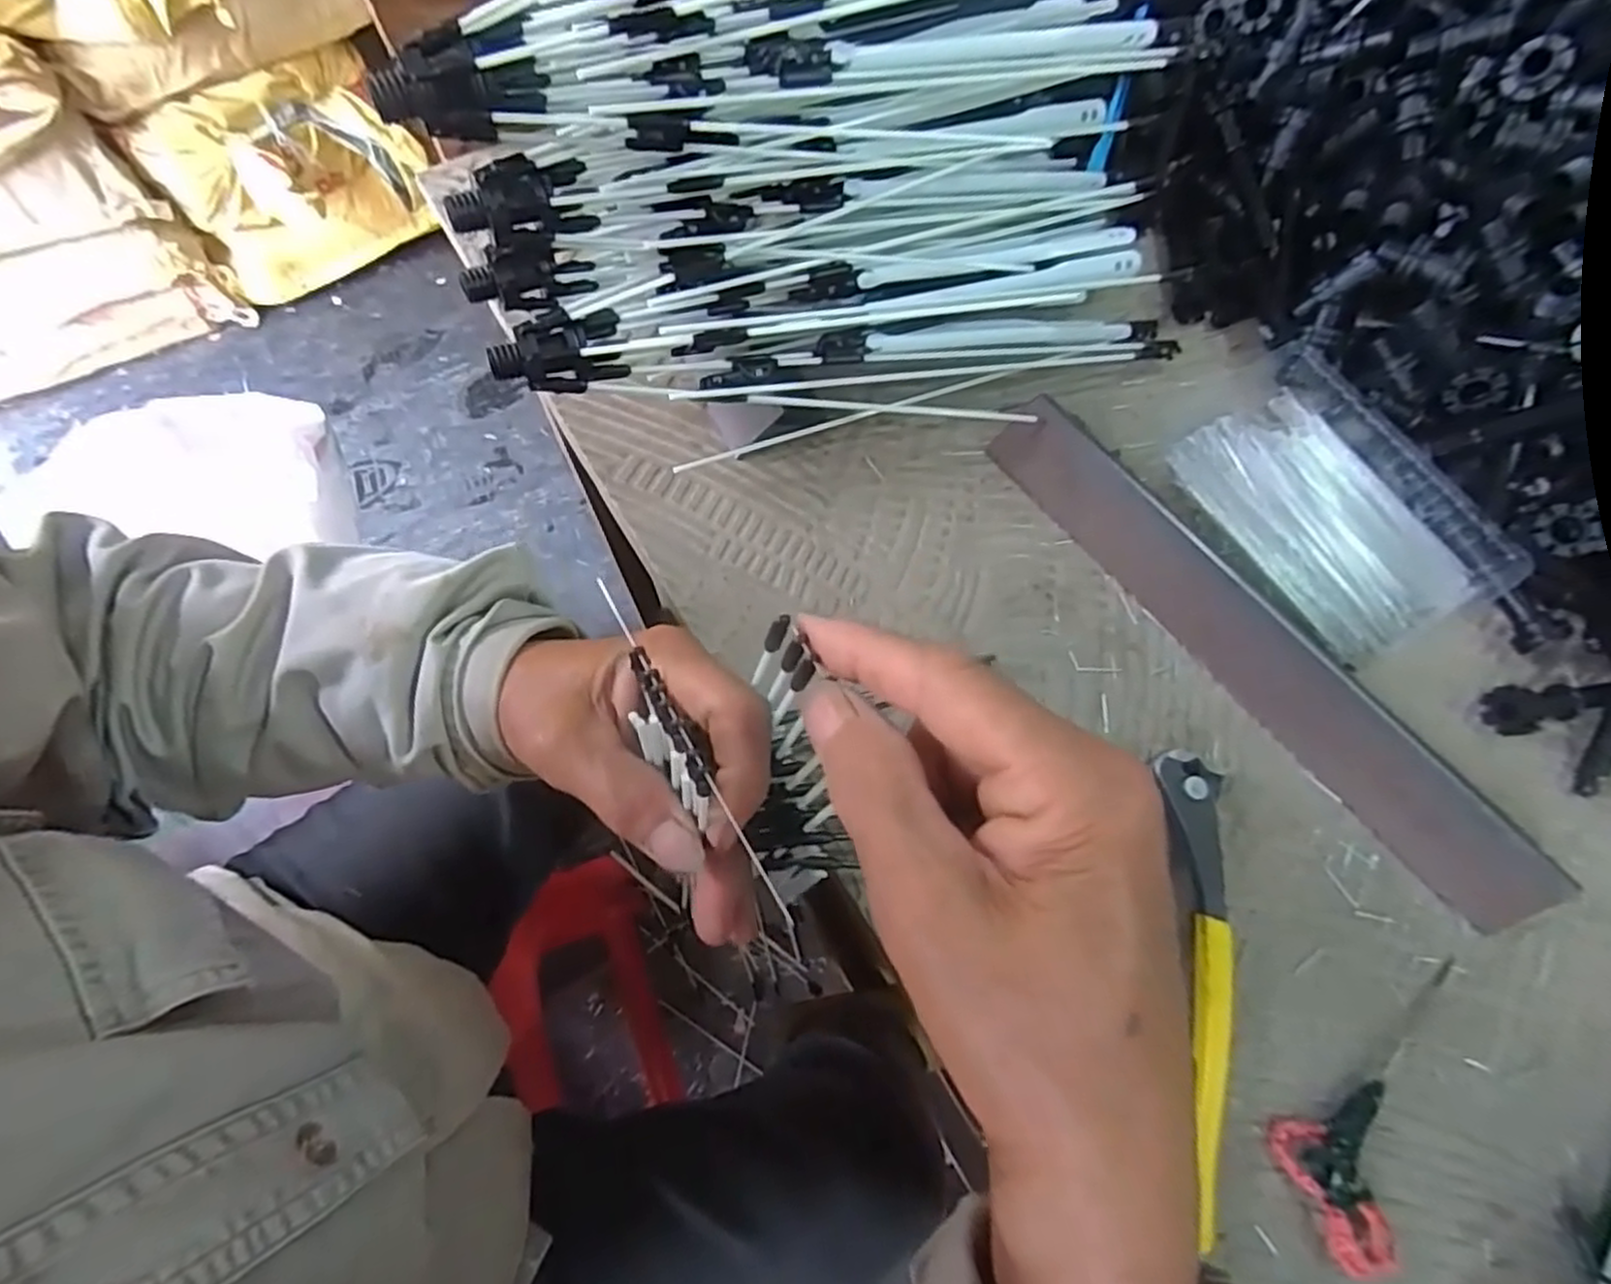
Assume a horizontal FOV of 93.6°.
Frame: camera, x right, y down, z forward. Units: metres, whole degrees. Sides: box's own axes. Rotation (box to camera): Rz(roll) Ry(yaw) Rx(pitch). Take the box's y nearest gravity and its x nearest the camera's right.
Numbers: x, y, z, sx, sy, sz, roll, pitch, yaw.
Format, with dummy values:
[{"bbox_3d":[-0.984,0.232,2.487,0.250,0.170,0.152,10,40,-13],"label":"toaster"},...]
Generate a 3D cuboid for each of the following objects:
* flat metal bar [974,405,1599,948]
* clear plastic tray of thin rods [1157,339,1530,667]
[{"bbox_3d":[0.191,-0.001,0.326,0.280,0.007,0.039,49,115,15],"label":"flat metal bar"},{"bbox_3d":[0.246,-0.062,0.352,0.098,0.025,0.134,-32,73,-13],"label":"clear plastic tray of thin rods"}]

